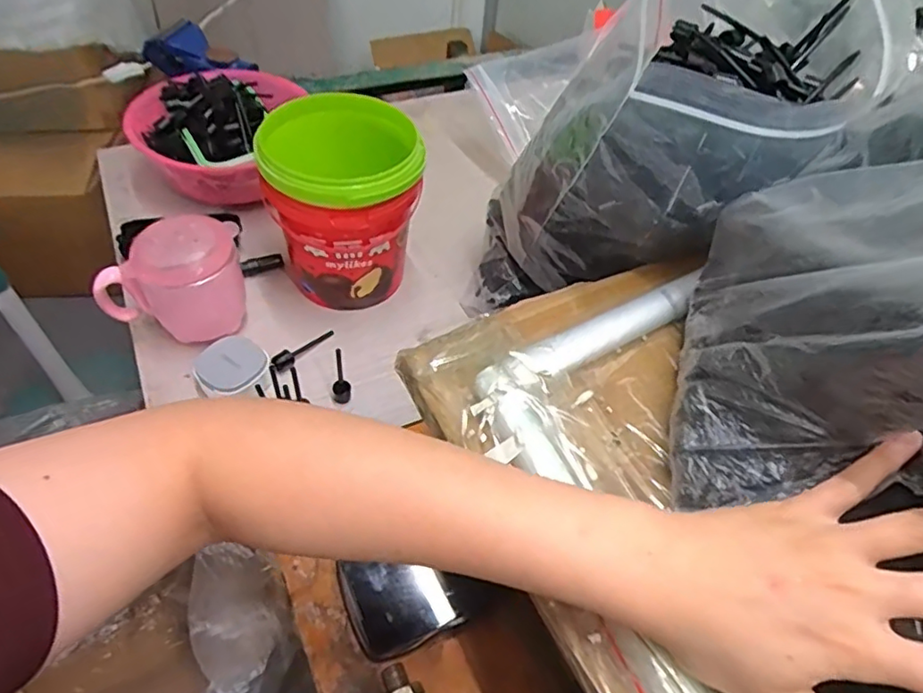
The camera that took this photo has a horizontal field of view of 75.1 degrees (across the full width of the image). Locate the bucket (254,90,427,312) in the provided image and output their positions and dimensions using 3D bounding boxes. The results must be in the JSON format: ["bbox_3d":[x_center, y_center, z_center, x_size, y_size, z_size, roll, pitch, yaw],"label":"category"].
[{"bbox_3d":[-0.106,-0.120,0.549,0.126,0.162,0.125,3,50,-4],"label":"bucket"}]

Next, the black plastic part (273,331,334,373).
[{"bbox_3d":[-0.139,0.002,0.535,0.009,0.018,0.063,38,56,23],"label":"black plastic part"}]

